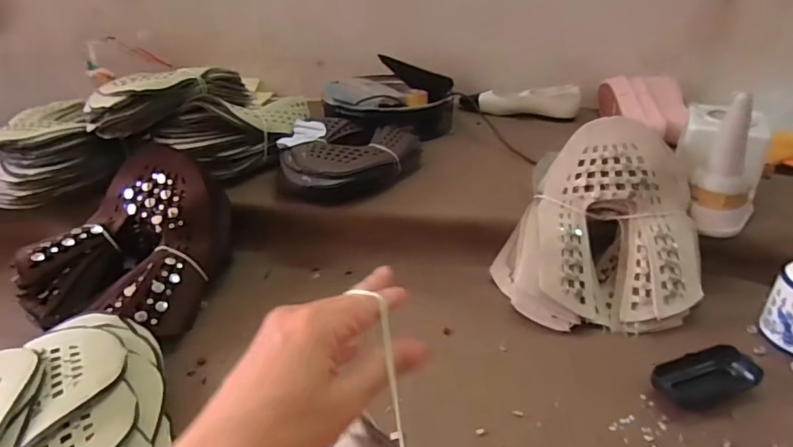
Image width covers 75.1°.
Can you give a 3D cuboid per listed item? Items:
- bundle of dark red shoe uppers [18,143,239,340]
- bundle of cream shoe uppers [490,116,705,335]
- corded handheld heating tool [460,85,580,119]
[{"bbox_3d":[-0.338,0.012,0.657,0.193,0.151,0.217,3,29,7],"label":"bundle of dark red shoe uppers"},{"bbox_3d":[0.276,0.008,0.675,0.242,0.277,0.095,14,-8,2],"label":"bundle of cream shoe uppers"},{"bbox_3d":[0.262,-0.264,1.105,0.249,0.053,0.047,5,30,10],"label":"corded handheld heating tool"}]

